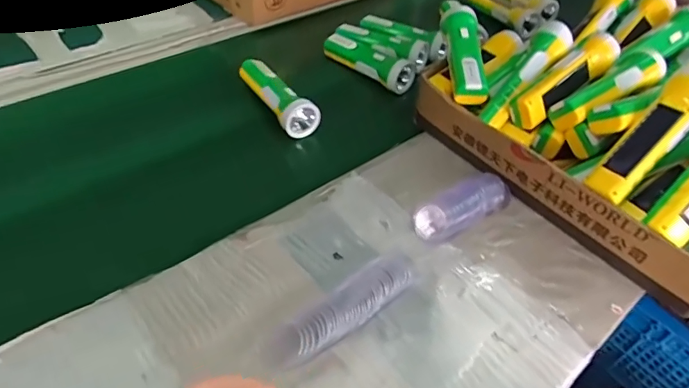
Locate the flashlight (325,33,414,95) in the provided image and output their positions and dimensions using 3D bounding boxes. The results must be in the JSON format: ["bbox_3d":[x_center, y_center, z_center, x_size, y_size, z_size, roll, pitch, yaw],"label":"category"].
[{"bbox_3d":[0.040,-0.223,0.785,0.045,0.044,0.165,-33,57,-32],"label":"flashlight"}]

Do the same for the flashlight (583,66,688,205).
[{"bbox_3d":[0.326,-0.061,0.503,0.167,0.046,0.051,-48,60,1],"label":"flashlight"}]

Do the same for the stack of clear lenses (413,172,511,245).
[{"bbox_3d":[0.139,0.015,0.560,0.135,0.035,0.046,-28,54,-29],"label":"stack of clear lenses"}]

